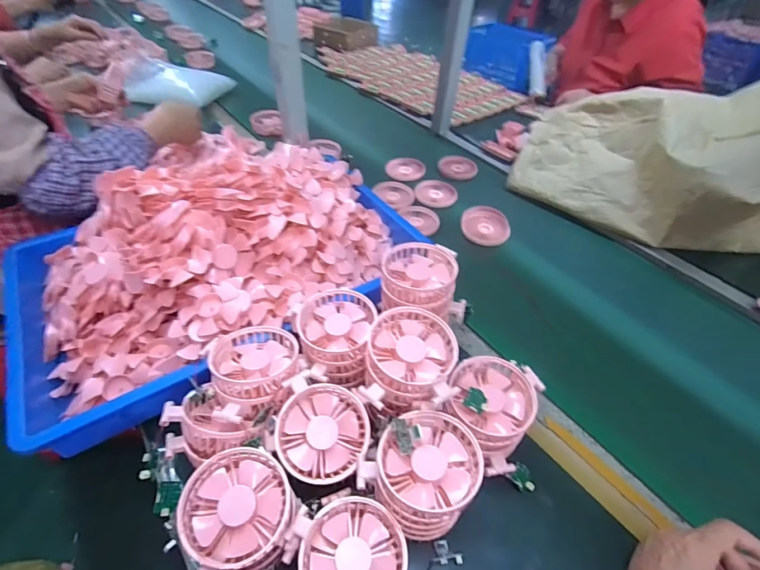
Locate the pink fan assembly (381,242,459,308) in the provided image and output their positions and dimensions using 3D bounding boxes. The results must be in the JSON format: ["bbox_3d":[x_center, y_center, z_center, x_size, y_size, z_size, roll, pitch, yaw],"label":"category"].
[{"bbox_3d":[0.048,-0.016,0.488,0.090,0.032,0.095,8,45,3],"label":"pink fan assembly"}]

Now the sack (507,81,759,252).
[{"bbox_3d":[0.629,-0.298,0.705,0.650,0.390,0.378,9,45,4],"label":"sack"}]

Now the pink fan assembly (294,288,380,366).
[{"bbox_3d":[-0.053,0.048,0.465,0.087,0.032,0.086,3,45,-3],"label":"pink fan assembly"}]

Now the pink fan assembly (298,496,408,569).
[{"bbox_3d":[-0.023,0.241,0.349,0.089,0.035,0.088,7,45,2],"label":"pink fan assembly"}]

